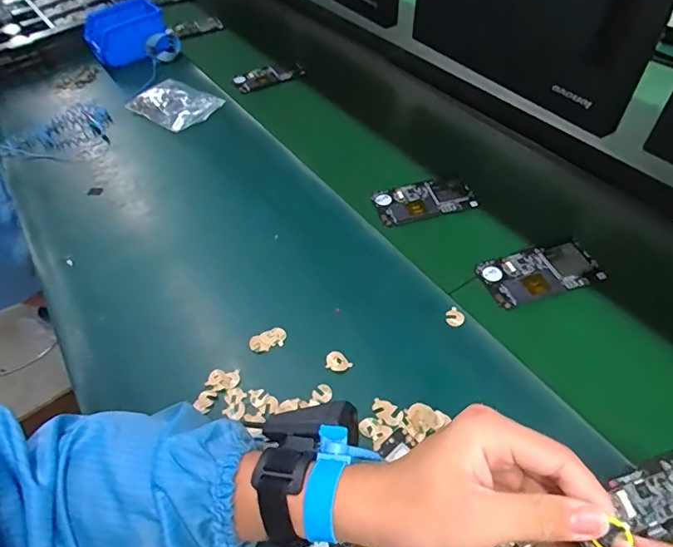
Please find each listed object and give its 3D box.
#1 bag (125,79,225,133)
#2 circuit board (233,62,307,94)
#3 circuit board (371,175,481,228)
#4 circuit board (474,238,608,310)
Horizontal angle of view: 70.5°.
[{"bbox_3d":[-0.260,-0.278,0.766,0.136,0.030,0.096,28,55,26],"label":"bag"},{"bbox_3d":[-0.120,-0.352,0.850,0.122,0.017,0.057,-15,48,-10],"label":"circuit board"},{"bbox_3d":[0.113,-0.095,0.613,0.124,0.012,0.067,-14,48,-8],"label":"circuit board"},{"bbox_3d":[0.221,-0.002,0.520,0.125,0.009,0.067,-14,48,-9],"label":"circuit board"}]

